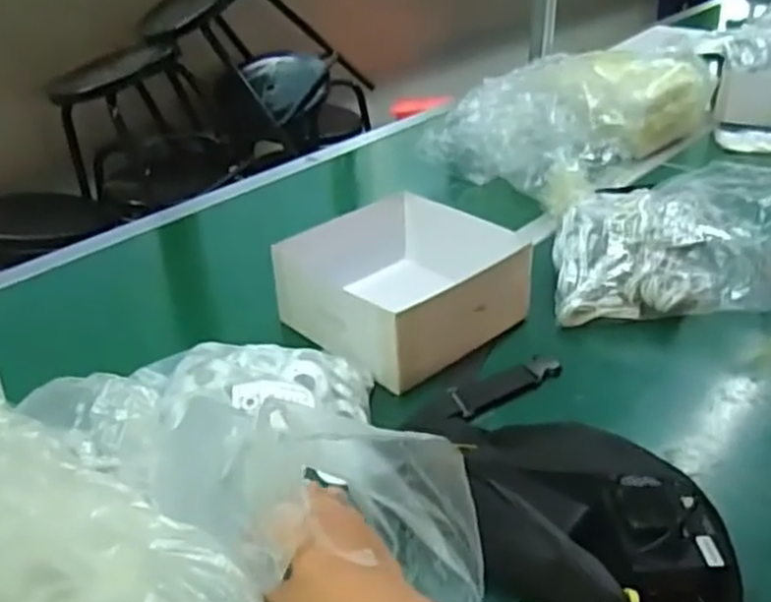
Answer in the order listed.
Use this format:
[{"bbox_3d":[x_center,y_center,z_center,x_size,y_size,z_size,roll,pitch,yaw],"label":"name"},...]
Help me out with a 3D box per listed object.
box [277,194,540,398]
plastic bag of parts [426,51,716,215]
[{"bbox_3d":[0.019,-0.020,0.807,0.217,0.087,0.217,-25,38,-32],"label":"box"},{"bbox_3d":[0.334,-0.316,1.209,0.494,0.135,0.263,-28,40,-34],"label":"plastic bag of parts"}]

